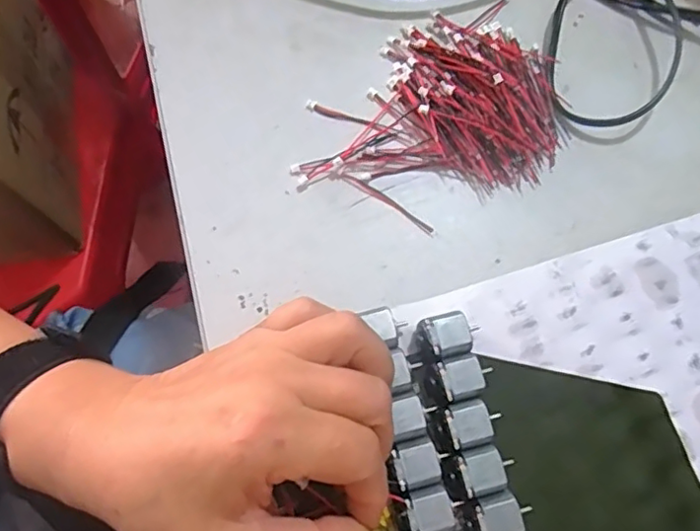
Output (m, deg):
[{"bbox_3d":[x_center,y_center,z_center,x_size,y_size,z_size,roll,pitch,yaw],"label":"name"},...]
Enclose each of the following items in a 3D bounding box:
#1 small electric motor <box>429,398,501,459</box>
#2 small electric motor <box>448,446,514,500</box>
[{"bbox_3d":[0.050,0.069,0.256,0.029,0.012,0.019,-23,77,-8],"label":"small electric motor"},{"bbox_3d":[0.056,0.087,0.253,0.027,0.013,0.018,-15,76,-6],"label":"small electric motor"}]

